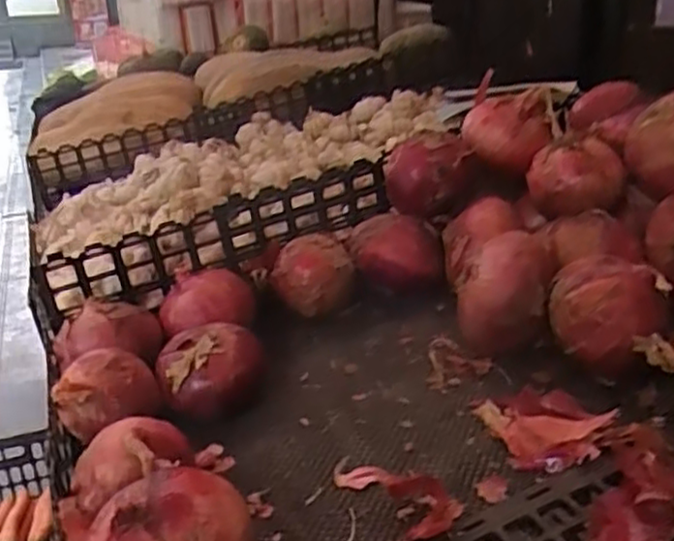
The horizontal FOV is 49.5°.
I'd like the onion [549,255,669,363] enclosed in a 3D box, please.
[{"bbox_3d":[0.211,0.030,0.578,0.065,0.068,0.076,-13,25,-25],"label":"onion"}]

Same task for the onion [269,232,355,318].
[{"bbox_3d":[-0.027,0.004,0.778,0.073,0.066,0.071,14,27,34],"label":"onion"}]

